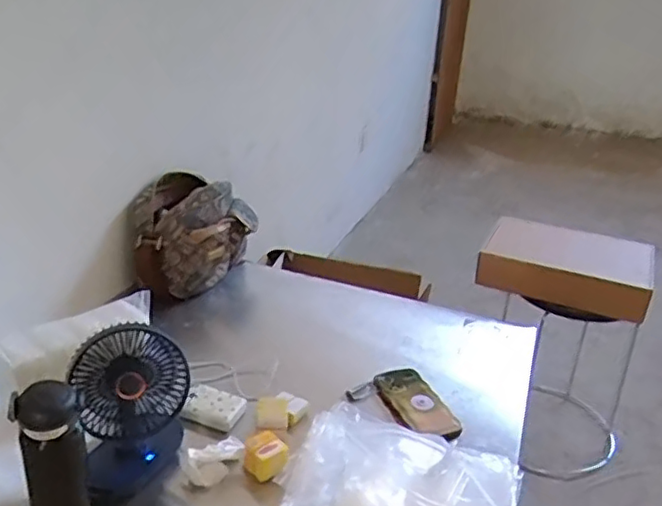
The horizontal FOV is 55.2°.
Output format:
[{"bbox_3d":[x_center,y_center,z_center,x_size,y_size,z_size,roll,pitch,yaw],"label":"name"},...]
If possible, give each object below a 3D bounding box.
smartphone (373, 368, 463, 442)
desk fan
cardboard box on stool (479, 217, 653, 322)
[{"bbox_3d":[0.135,0.240,1.013,0.086,0.017,0.171,-6,27,-19],"label":"smartphone"},{"bbox_3d":[-0.259,0.199,0.835,0.143,0.201,0.095,-6,27,-18],"label":"desk fan"},{"bbox_3d":[0.557,0.026,1.504,0.369,0.098,0.262,15,28,22],"label":"cardboard box on stool"}]

